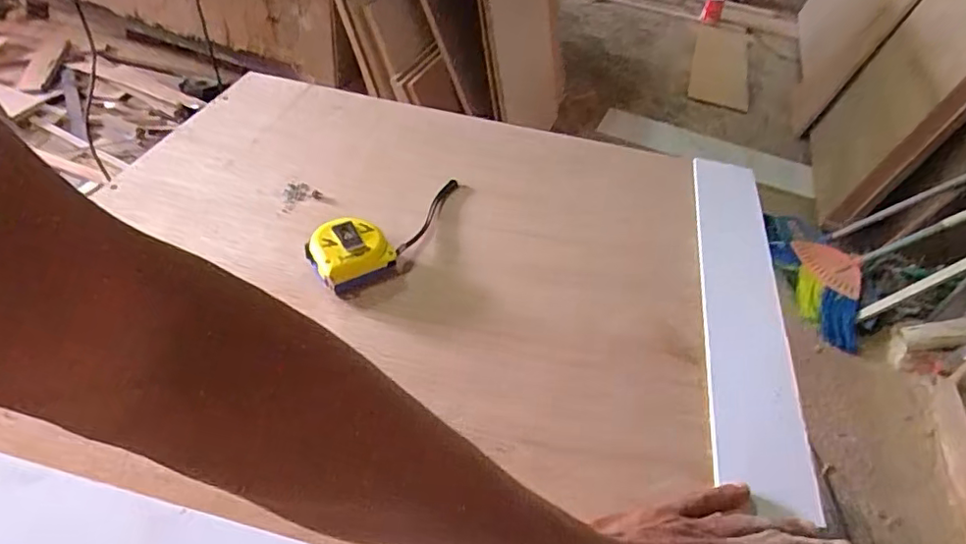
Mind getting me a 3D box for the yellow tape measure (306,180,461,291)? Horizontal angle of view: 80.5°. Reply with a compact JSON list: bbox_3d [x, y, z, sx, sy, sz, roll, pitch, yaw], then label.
[{"bbox_3d":[-0.077,-0.043,0.539,0.064,0.033,0.197,35,50,27],"label":"yellow tape measure"}]

